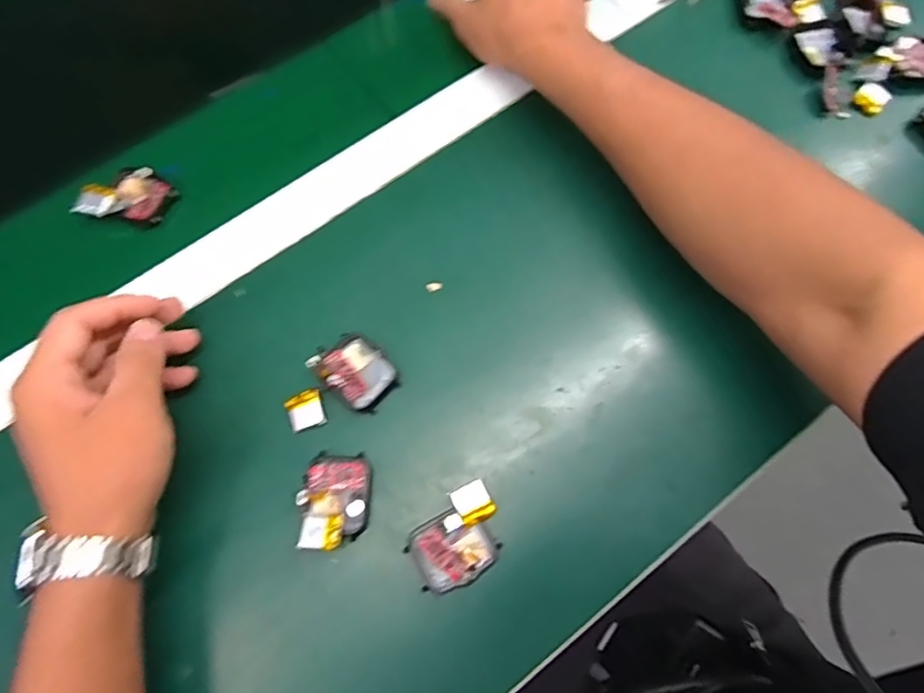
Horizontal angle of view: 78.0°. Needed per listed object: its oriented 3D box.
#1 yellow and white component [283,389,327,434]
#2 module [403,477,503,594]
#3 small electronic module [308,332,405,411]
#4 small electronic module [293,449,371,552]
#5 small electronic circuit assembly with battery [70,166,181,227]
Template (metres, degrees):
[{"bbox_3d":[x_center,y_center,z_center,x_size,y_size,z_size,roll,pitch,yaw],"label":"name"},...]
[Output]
[{"bbox_3d":[-0.094,0.039,0.345,0.022,0.010,0.021,-19,73,-6],"label":"yellow and white component"},{"bbox_3d":[-0.002,0.108,0.321,0.054,0.015,0.044,-31,75,-10],"label":"module"},{"bbox_3d":[-0.064,0.014,0.349,0.046,0.019,0.038,40,76,11],"label":"small electronic module"},{"bbox_3d":[-0.072,0.087,0.325,0.037,0.019,0.051,2,72,0],"label":"small electronic module"},{"bbox_3d":[-0.229,-0.106,0.393,0.057,0.016,0.044,4,72,1],"label":"small electronic circuit assembly with battery"}]

